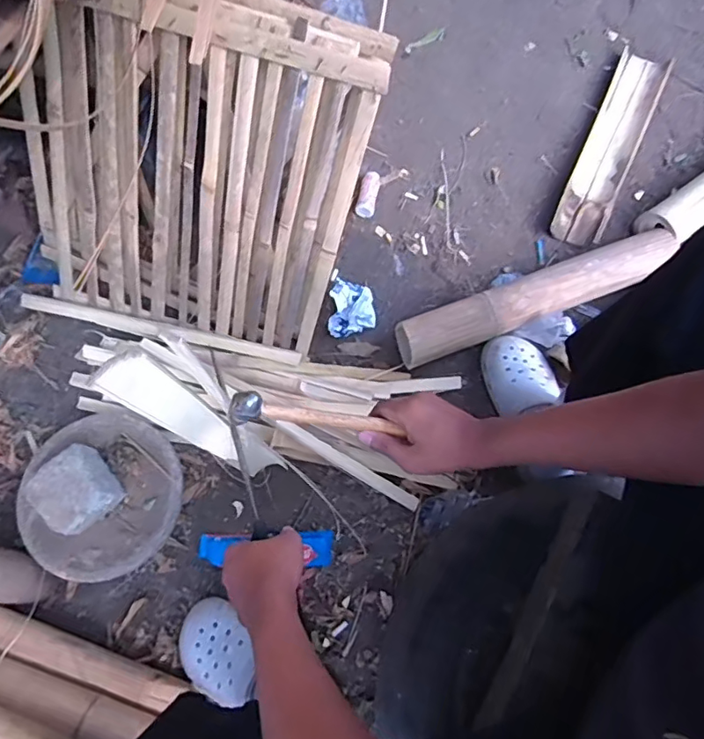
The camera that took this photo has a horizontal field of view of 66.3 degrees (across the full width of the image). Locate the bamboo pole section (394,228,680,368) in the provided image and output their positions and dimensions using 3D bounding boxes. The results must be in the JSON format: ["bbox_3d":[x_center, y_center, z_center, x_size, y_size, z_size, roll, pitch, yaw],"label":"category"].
[{"bbox_3d":[0.328,-0.129,0.966,0.521,0.075,0.089,-20,68,-6],"label":"bamboo pole section"}]

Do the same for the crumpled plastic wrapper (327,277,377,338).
[{"bbox_3d":[0.002,-0.110,0.984,0.085,0.060,0.101,3,67,3],"label":"crumpled plastic wrapper"}]

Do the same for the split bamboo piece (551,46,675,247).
[{"bbox_3d":[0.535,-0.460,1.104,0.106,0.044,0.494,24,70,12],"label":"split bamboo piece"}]

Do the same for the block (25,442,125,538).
[{"bbox_3d":[-0.417,0.190,0.829,0.106,0.085,0.109,38,73,16],"label":"block"}]

